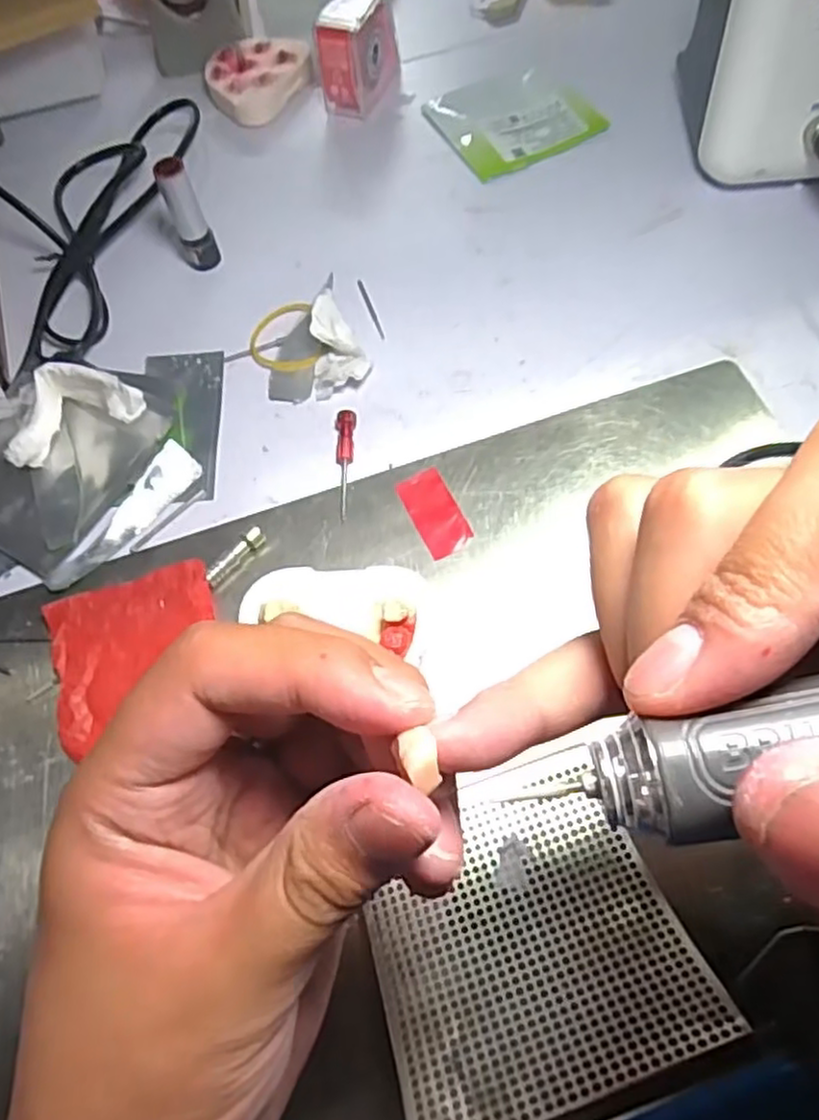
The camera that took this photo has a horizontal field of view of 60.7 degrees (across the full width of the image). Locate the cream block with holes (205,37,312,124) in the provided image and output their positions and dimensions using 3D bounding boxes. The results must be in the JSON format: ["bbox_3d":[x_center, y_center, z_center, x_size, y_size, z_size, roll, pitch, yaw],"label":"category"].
[{"bbox_3d":[-0.097,-0.313,0.456,0.067,0.017,0.061,-12,66,-2],"label":"cream block with holes"}]

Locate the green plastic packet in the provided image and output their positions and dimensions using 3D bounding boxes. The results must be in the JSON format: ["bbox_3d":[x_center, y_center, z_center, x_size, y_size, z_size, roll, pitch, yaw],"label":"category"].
[{"bbox_3d":[0.063,-0.277,0.436,0.086,0.006,0.086,-27,67,-8],"label":"green plastic packet"}]

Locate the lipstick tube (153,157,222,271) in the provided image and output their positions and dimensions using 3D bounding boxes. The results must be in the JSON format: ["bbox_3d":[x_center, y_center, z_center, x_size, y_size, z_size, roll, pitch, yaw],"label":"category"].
[{"bbox_3d":[-0.119,-0.186,0.378,0.018,0.057,0.013,-21,67,-6],"label":"lipstick tube"}]

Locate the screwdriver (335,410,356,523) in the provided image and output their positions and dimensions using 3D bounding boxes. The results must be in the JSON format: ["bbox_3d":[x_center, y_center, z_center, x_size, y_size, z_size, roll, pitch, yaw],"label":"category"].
[{"bbox_3d":[-0.031,-0.046,0.336,0.010,0.007,0.057,-2,66,3],"label":"screwdriver"}]

